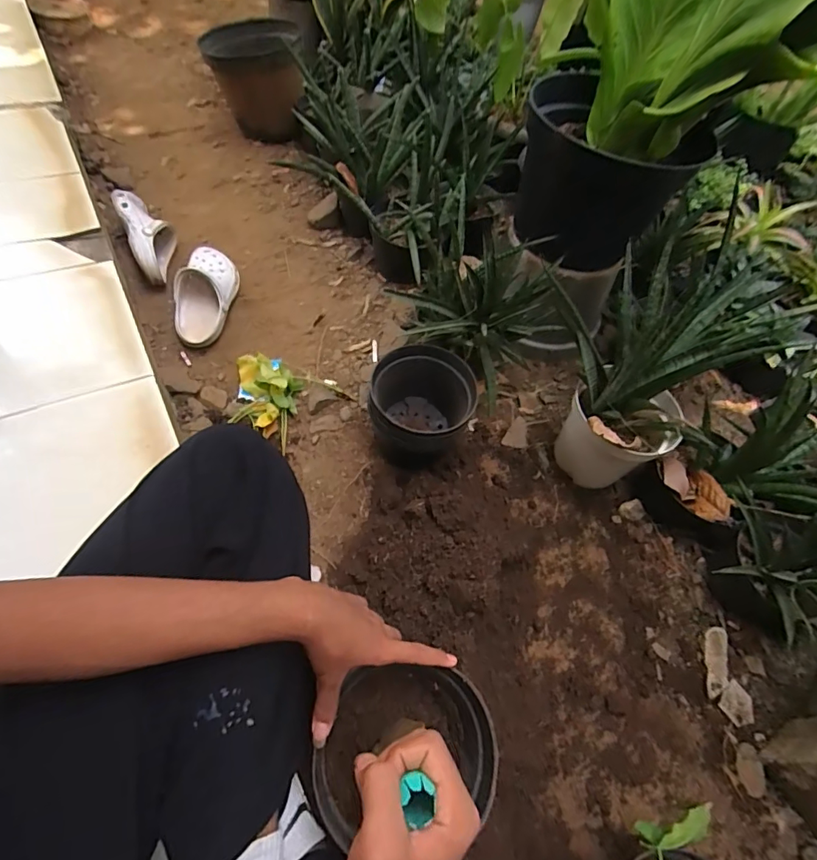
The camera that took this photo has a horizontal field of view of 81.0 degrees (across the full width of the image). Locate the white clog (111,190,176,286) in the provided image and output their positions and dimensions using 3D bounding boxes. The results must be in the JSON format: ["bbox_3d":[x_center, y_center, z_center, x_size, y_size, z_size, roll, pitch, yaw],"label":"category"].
[{"bbox_3d":[-0.598,-0.452,1.110,0.100,0.117,0.247,-21,62,-19],"label":"white clog"}]

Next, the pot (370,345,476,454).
[{"bbox_3d":[0.017,-0.026,0.862,0.171,0.172,0.181,4,57,-4],"label":"pot"}]

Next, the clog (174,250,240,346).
[{"bbox_3d":[-0.449,-0.297,1.056,0.117,0.071,0.255,3,57,-6],"label":"clog"}]

